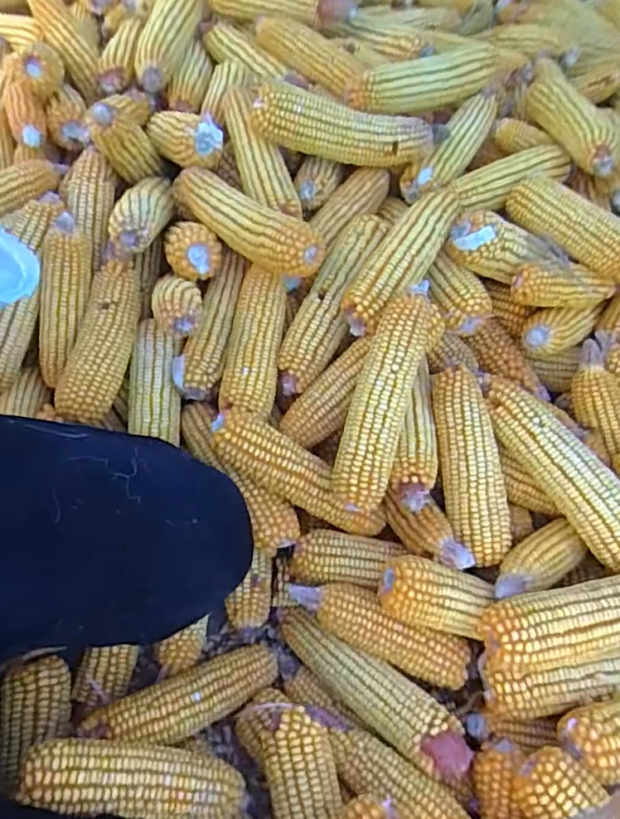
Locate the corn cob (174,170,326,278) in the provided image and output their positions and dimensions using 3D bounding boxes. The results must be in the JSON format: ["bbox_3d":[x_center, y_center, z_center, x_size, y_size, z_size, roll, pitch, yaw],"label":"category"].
[{"bbox_3d":[-0.075,-0.200,0.613,0.055,0.054,0.235,-34,51,-21],"label":"corn cob"}]

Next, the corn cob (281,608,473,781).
[{"bbox_3d":[0.047,0.241,0.511,0.201,0.046,0.051,26,60,34],"label":"corn cob"}]

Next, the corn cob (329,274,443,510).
[{"bbox_3d":[0.071,-0.015,0.532,0.058,0.059,0.227,18,87,6],"label":"corn cob"}]

